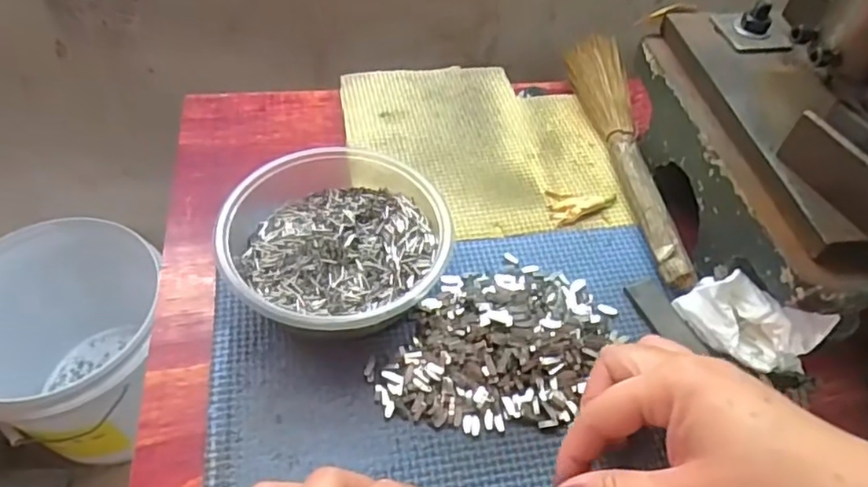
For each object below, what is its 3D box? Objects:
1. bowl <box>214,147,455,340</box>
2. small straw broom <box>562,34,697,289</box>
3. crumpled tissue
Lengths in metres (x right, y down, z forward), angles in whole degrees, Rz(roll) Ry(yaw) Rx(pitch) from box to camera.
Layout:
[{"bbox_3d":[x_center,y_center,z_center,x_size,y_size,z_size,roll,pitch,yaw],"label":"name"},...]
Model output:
[{"bbox_3d":[-0.053,0.000,0.322,0.108,0.052,0.109,3,51,-4],"label":"bowl"},{"bbox_3d":[0.125,-0.069,0.413,0.037,0.018,0.235,3,51,-4],"label":"small straw broom"},{"bbox_3d":[0.165,0.041,0.320,0.033,0.034,0.064,-36,62,-29],"label":"crumpled tissue"}]

